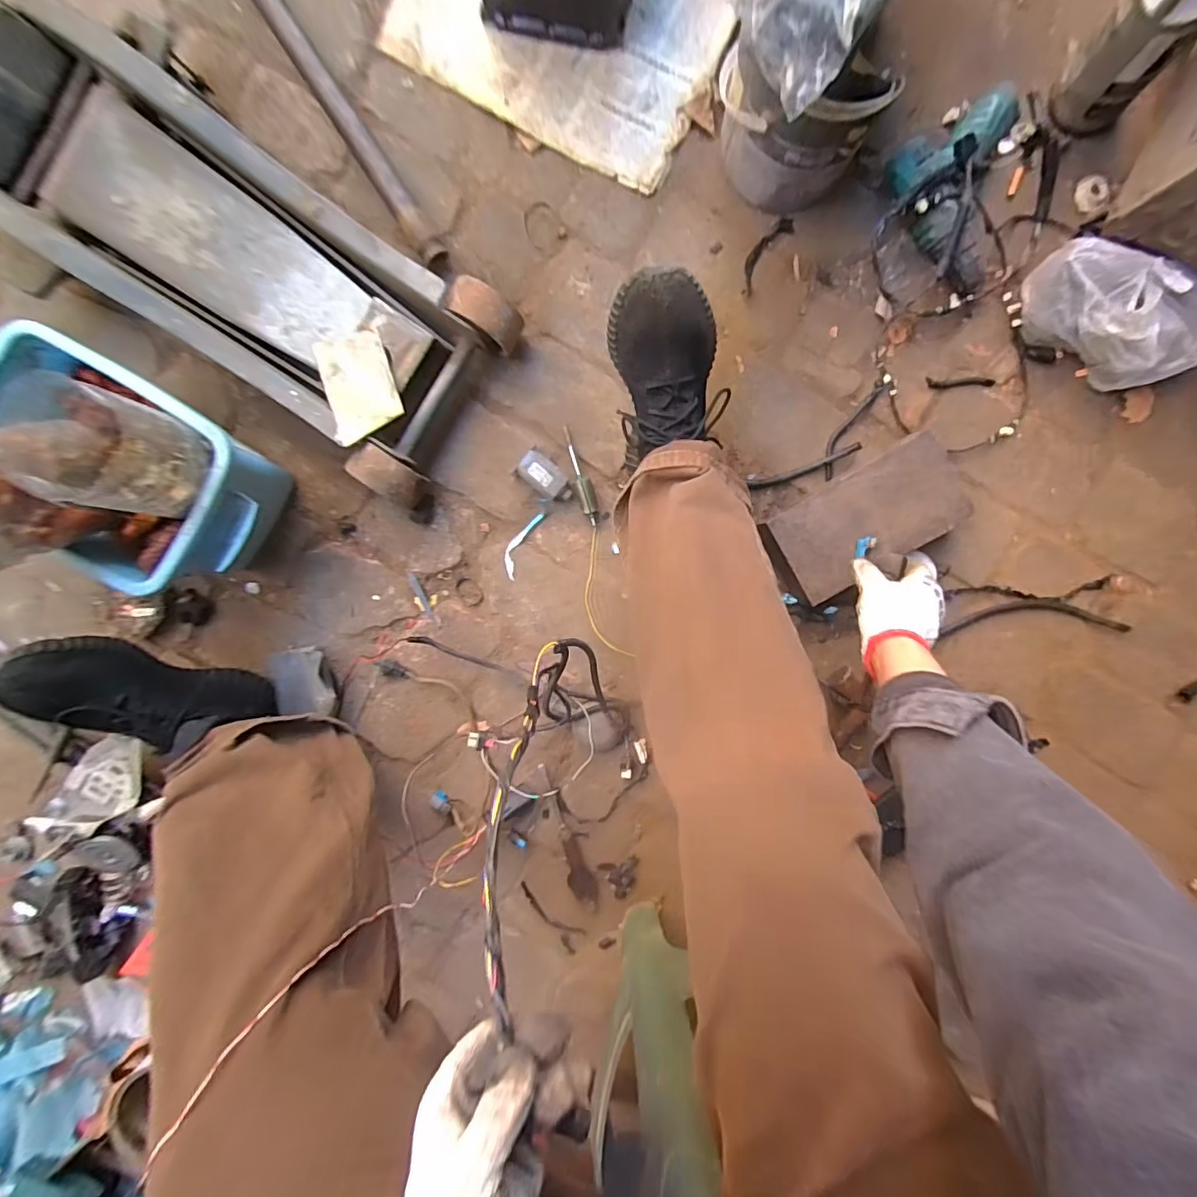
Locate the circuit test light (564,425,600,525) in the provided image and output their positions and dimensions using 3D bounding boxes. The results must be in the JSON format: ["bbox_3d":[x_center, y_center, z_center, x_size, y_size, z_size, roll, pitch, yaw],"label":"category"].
[{"bbox_3d":[-0.023,-0.154,0.679,0.019,0.014,0.126,-18,96,2],"label":"circuit test light"}]

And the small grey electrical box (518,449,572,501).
[{"bbox_3d":[-0.065,-0.149,0.665,0.071,0.022,0.040,35,109,-16],"label":"small grey electrical box"}]

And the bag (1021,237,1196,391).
[{"bbox_3d":[0.584,-0.315,0.609,0.201,0.104,0.081,29,96,-3],"label":"bag"}]

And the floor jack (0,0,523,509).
[{"bbox_3d":[-0.389,-0.377,0.585,0.558,0.169,0.245,35,96,-4],"label":"floor jack"}]

